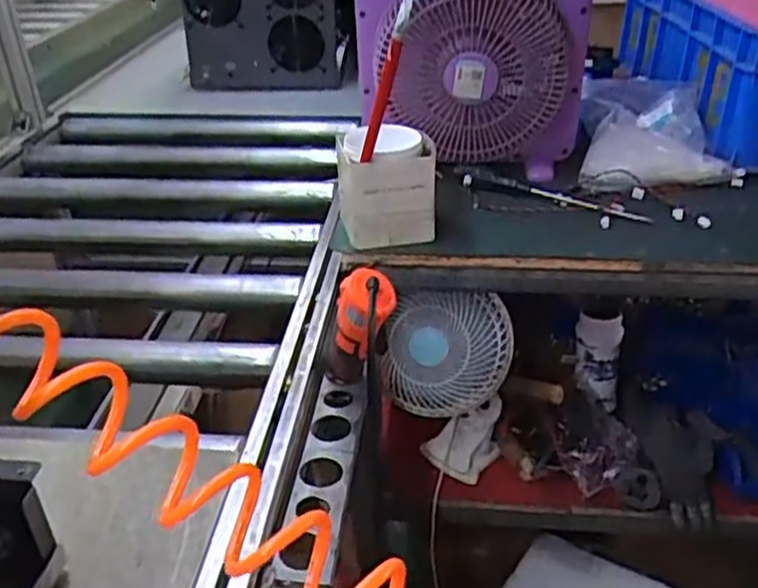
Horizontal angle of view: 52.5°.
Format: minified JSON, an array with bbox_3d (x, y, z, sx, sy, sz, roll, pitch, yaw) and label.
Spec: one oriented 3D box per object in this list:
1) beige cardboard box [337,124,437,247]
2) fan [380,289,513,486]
[{"bbox_3d":[0.010,-0.129,0.942,0.117,0.128,0.085,-1,32,0],"label":"beige cardboard box"},{"bbox_3d":[0.094,0.069,1.025,0.169,0.206,0.057,0,32,3],"label":"fan"}]

